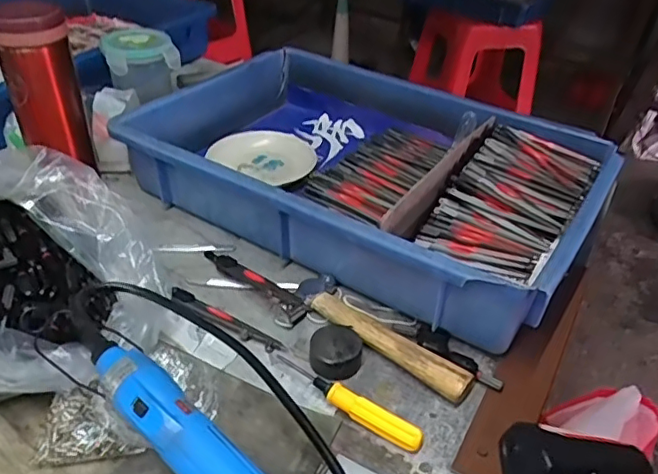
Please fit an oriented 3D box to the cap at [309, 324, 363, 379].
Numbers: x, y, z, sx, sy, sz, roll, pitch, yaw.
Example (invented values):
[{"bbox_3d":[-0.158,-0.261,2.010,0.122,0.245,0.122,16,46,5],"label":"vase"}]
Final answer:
[{"bbox_3d":[0.005,0.083,0.425,0.038,0.019,0.044,4,37,-1],"label":"cap"}]

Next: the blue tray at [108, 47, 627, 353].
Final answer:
[{"bbox_3d":[0.037,-0.077,0.584,0.432,0.082,0.298,24,41,24],"label":"blue tray"}]

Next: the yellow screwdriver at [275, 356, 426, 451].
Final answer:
[{"bbox_3d":[0.012,0.112,0.395,0.116,0.015,0.013,26,42,26],"label":"yellow screwdriver"}]

